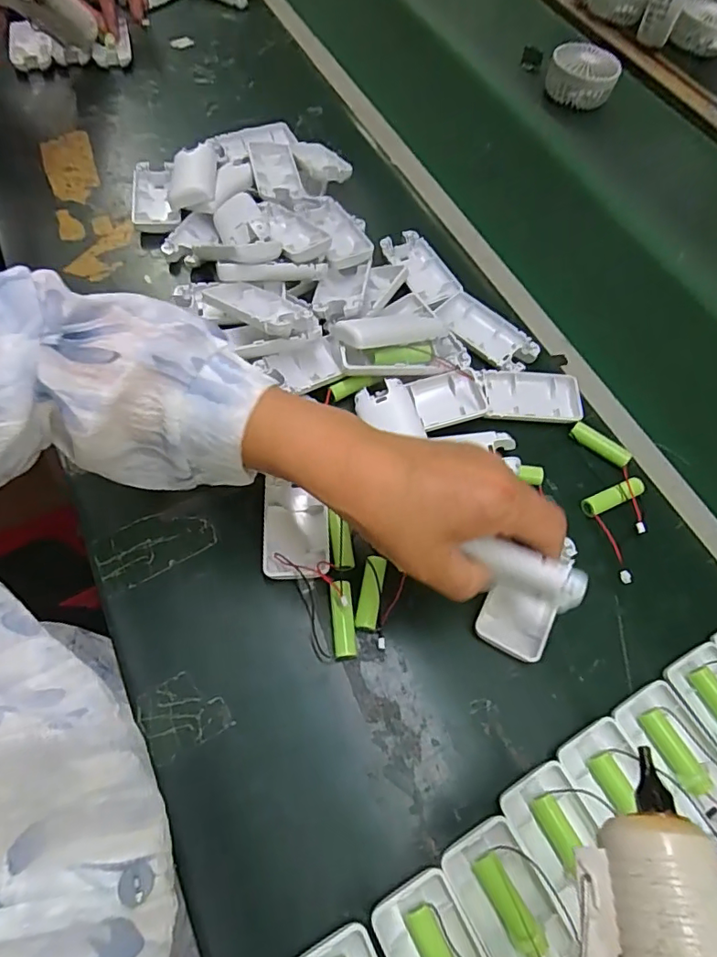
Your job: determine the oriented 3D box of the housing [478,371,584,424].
[{"bbox_3d":[0.147,-0.068,0.451,0.081,0.014,0.049,3,61,0],"label":"housing"}]

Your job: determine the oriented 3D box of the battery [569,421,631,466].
[{"bbox_3d":[0.197,-0.027,0.431,0.050,0.013,0.010,38,66,18],"label":"battery"}]

